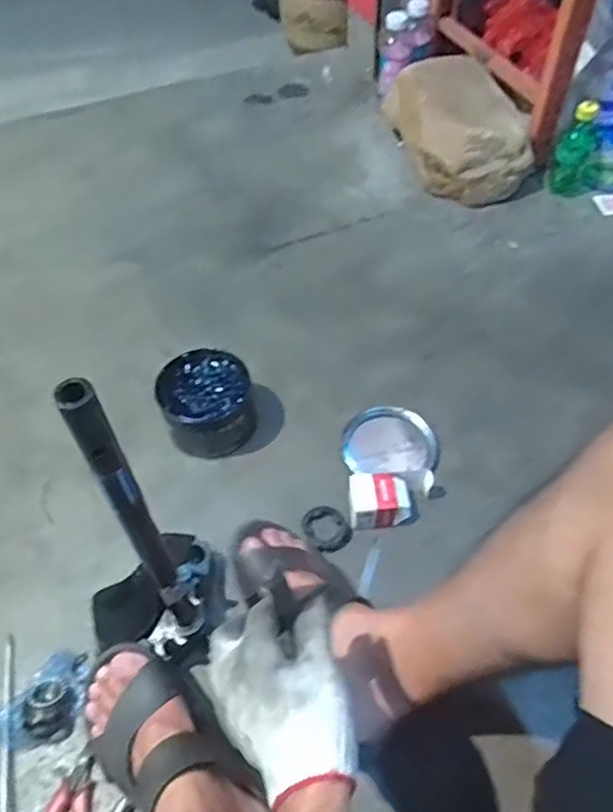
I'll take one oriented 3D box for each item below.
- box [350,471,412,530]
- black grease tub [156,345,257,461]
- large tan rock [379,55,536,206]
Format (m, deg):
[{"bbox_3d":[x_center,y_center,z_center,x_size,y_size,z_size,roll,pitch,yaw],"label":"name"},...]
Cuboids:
[{"bbox_3d":[0.090,0.113,0.777,0.073,0.043,0.057,-4,54,-1],"label":"box"},{"bbox_3d":[-0.133,-0.002,0.863,0.120,0.081,0.125,-1,54,1],"label":"black grease tub"},{"bbox_3d":[0.293,-0.537,1.219,0.208,0.146,0.311,-10,54,-5],"label":"large tan rock"}]

